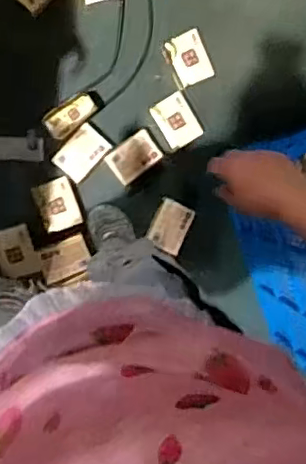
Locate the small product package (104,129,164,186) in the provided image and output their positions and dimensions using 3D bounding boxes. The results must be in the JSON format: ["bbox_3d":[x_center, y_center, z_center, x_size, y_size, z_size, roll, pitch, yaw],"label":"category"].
[{"bbox_3d":[-0.046,-0.184,1.434,0.124,0.025,0.087,-38,99,-4],"label":"small product package"}]

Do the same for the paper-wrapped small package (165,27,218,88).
[{"bbox_3d":[0.091,-0.426,1.438,0.103,0.036,0.121,-28,98,-5],"label":"paper-wrapped small package"}]

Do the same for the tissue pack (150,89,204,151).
[{"bbox_3d":[0.061,-0.276,1.440,0.098,0.032,0.124,-30,98,-5],"label":"tissue pack"}]

